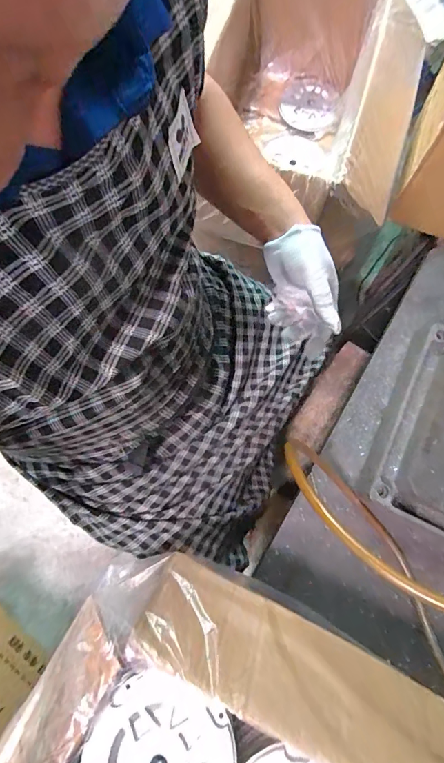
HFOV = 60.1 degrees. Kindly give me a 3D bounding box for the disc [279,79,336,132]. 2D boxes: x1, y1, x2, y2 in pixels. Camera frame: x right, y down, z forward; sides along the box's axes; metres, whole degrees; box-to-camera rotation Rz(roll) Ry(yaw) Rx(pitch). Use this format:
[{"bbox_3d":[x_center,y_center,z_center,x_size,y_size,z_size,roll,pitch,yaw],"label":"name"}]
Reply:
[{"bbox_3d":[0.194,-0.614,0.852,0.124,0.029,0.111,33,79,5],"label":"disc"}]

